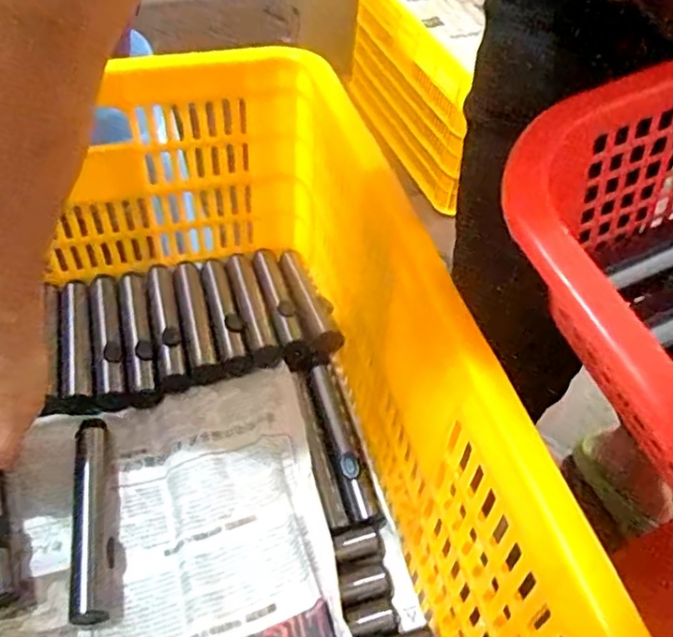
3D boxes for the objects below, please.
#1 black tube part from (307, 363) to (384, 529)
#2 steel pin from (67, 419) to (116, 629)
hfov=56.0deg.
[{"bbox_3d":[0.004,0.101,0.528,0.026,0.024,0.145,-10,49,-13],"label":"black tube part"},{"bbox_3d":[-0.180,0.144,0.469,0.026,0.019,0.150,-6,49,-11],"label":"steel pin"}]

